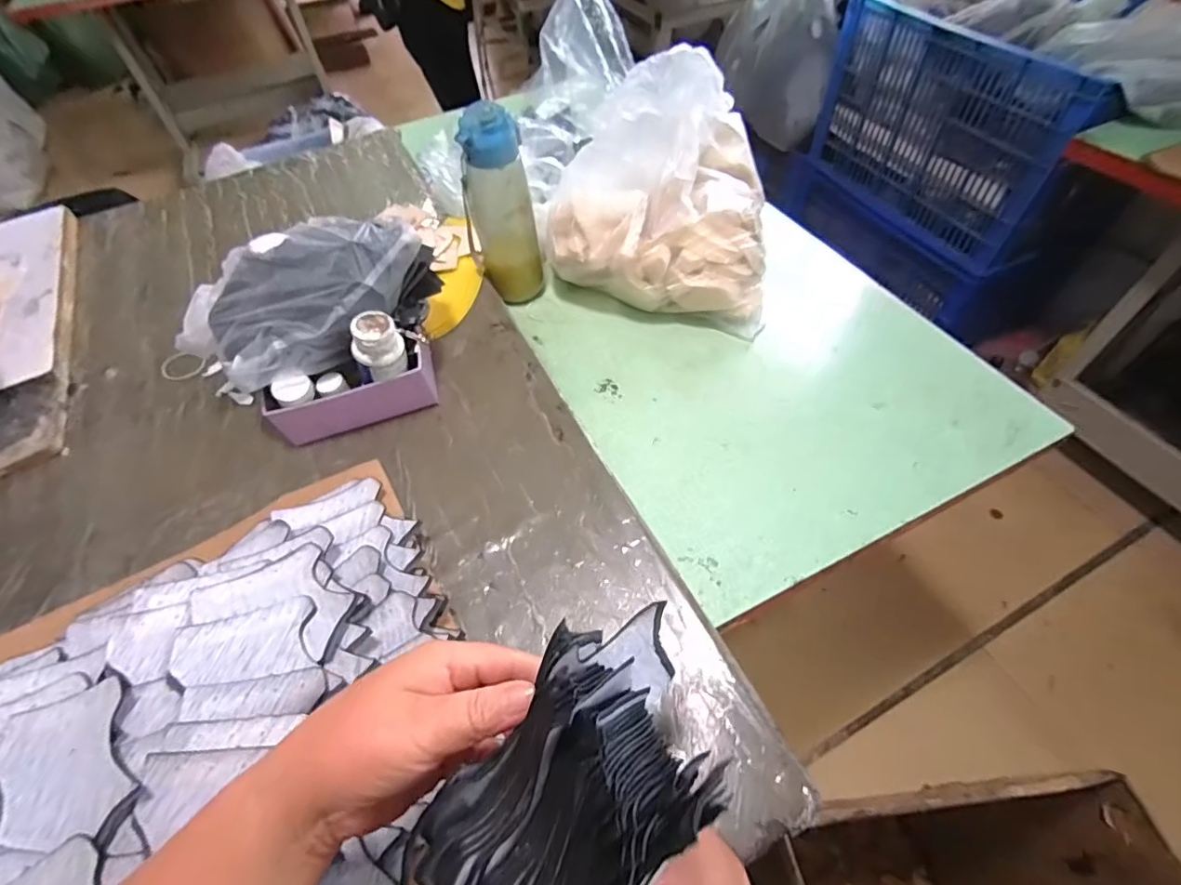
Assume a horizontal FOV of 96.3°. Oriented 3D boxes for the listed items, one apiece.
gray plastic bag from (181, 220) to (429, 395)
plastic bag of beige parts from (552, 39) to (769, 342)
[{"bbox_3d":[-0.304,-0.159,0.551,0.158,0.091,0.235,37,64,26],"label":"gray plastic bag"},{"bbox_3d":[0.104,-0.348,0.713,0.293,0.236,0.298,10,55,11],"label":"plastic bag of beige parts"}]

